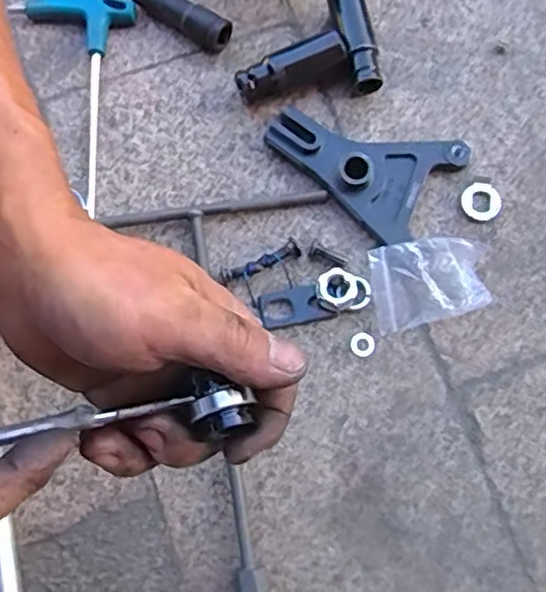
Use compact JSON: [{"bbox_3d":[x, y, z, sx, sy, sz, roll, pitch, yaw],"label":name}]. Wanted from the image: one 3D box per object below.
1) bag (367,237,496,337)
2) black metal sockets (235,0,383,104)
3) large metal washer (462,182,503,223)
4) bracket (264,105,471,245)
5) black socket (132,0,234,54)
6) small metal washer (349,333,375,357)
[{"bbox_3d":[0.105,-0.011,0.440,0.078,0.025,0.052,-16,77,-3],"label":"bag"},{"bbox_3d":[0.021,-0.178,0.480,0.100,0.029,0.075,-11,77,-2],"label":"black metal sockets"},{"bbox_3d":[0.146,-0.066,0.464,0.028,0.004,0.027,0,77,0],"label":"large metal washer"},{"bbox_3d":[0.062,-0.101,0.465,0.123,0.020,0.085,35,80,8],"label":"bracket"},{"bbox_3d":[-0.069,-0.210,0.490,0.080,0.026,0.021,30,79,7],"label":"black socket"},{"bbox_3d":[0.060,0.032,0.441,0.016,0.004,0.016,0,77,0],"label":"small metal washer"}]

